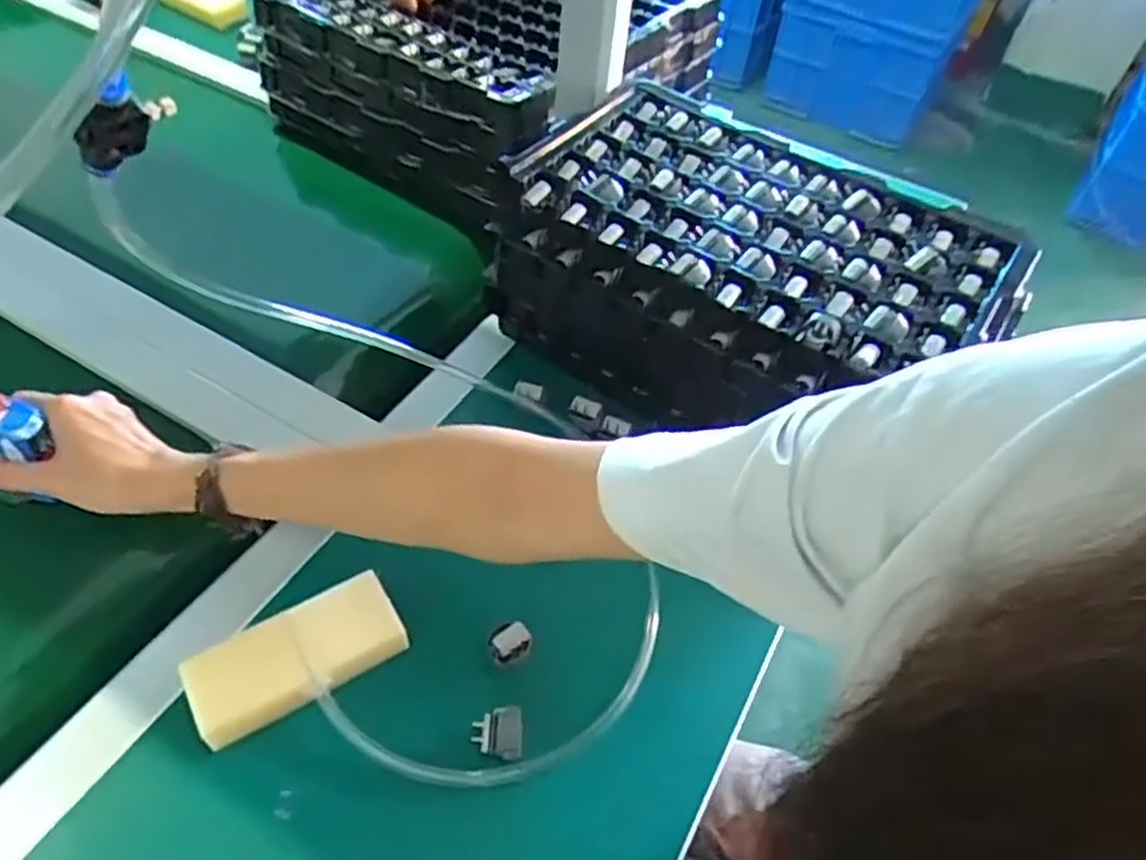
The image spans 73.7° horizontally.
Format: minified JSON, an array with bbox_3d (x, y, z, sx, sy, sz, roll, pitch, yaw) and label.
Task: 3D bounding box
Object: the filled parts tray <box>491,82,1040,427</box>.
[{"bbox_3d":[0.134,-0.107,0.606,0.352,0.144,0.196,32,55,19],"label":"filled parts tray"}]

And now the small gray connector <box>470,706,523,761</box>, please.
[{"bbox_3d":[-0.044,0.178,0.447,0.029,0.017,0.028,3,51,-3],"label":"small gray connector"}]

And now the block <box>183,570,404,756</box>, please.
[{"bbox_3d":[-0.164,0.134,0.457,0.120,0.028,0.051,-28,59,-25],"label":"block"}]

